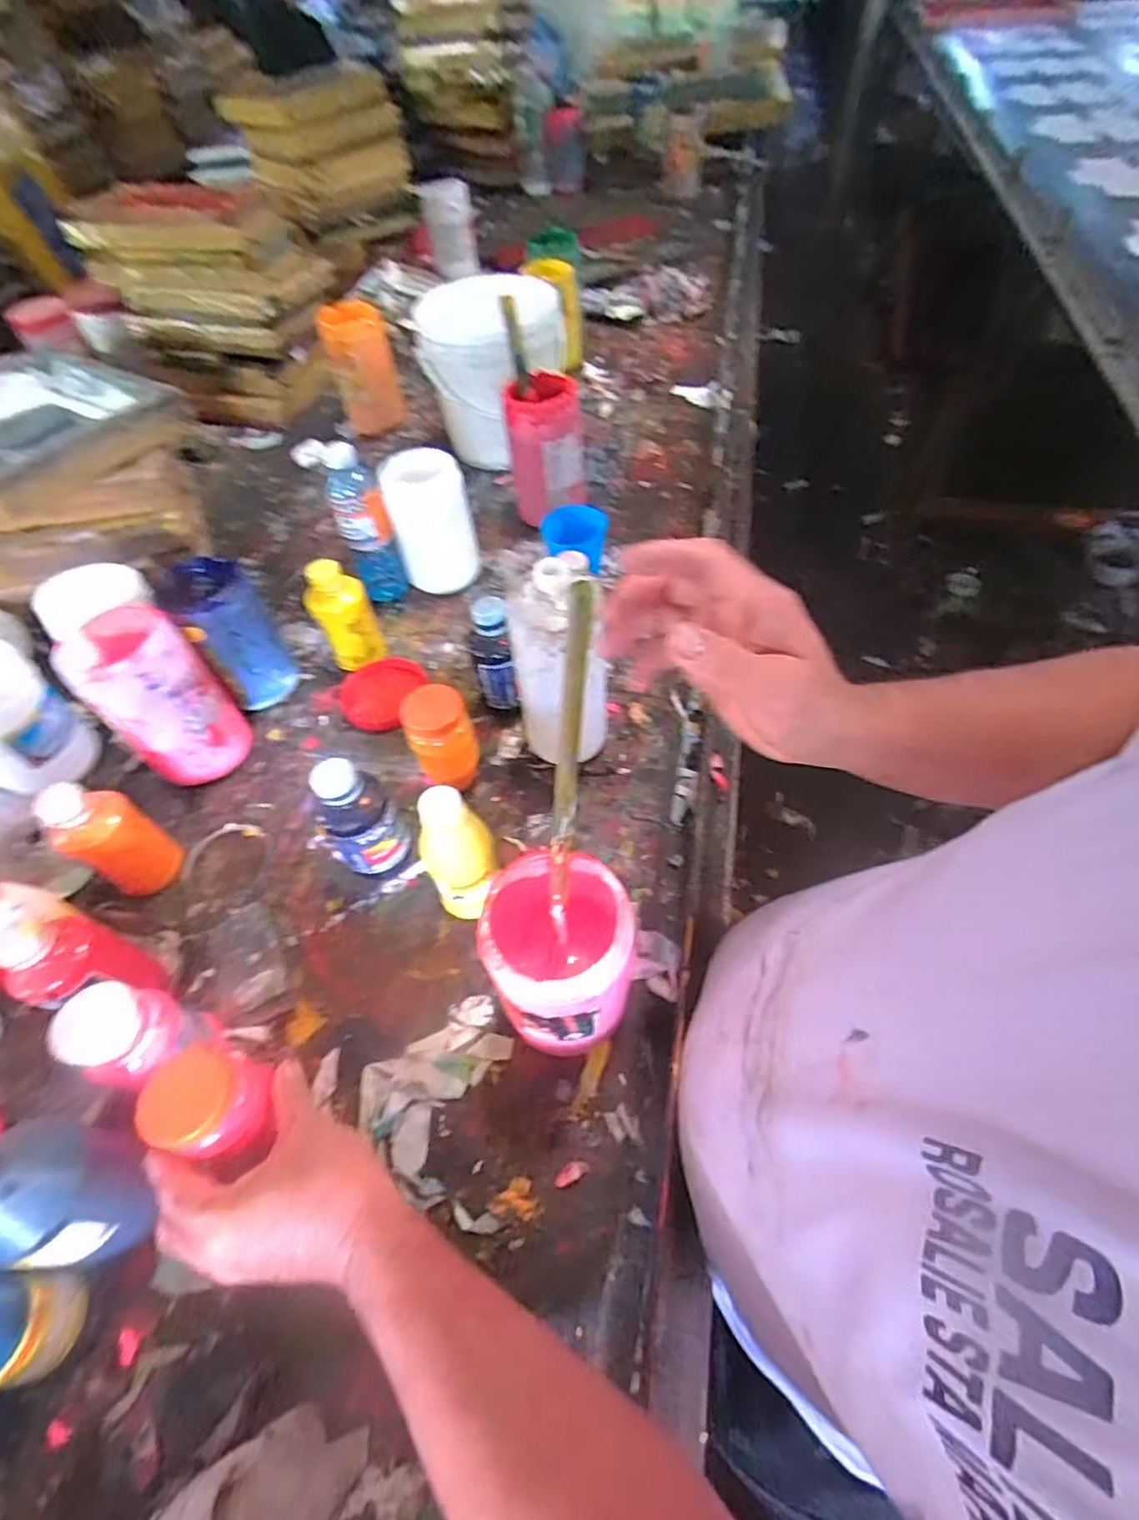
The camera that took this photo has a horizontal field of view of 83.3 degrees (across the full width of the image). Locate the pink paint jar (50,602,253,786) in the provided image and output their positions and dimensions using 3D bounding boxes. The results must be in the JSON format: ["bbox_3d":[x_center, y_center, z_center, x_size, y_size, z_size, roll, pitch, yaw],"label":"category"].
[{"bbox_3d":[-0.394,-0.056,0.626,0.098,0.156,0.090,-2,53,2],"label":"pink paint jar"}]

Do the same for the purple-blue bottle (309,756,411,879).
[{"bbox_3d":[-0.176,0.054,0.550,0.060,0.132,0.054,-29,57,-17],"label":"purple-blue bottle"}]

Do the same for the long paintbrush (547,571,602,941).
[{"bbox_3d":[-0.001,0.014,0.362,0.012,0.226,0.019,12,31,12],"label":"long paintbrush"}]

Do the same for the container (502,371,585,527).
[{"bbox_3d":[-0.030,-0.393,0.831,0.094,0.167,0.071,-7,53,-2],"label":"container"}]

